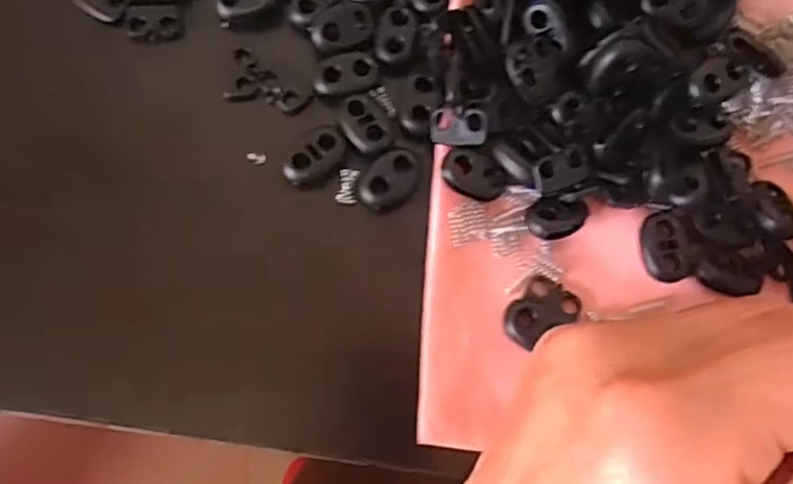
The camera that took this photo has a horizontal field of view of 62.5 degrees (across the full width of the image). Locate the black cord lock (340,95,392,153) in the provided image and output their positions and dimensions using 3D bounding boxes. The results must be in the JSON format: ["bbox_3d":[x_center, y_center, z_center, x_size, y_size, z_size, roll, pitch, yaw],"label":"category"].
[{"bbox_3d":[-0.010,-0.038,0.209,0.013,0.005,0.020,-37,80,-10],"label":"black cord lock"}]

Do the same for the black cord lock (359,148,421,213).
[{"bbox_3d":[-0.003,-0.020,0.205,0.016,0.004,0.022,30,77,6],"label":"black cord lock"}]

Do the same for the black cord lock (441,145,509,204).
[{"bbox_3d":[0.025,-0.021,0.204,0.021,0.004,0.014,22,90,-12],"label":"black cord lock"}]

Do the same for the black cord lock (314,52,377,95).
[{"bbox_3d":[-0.016,-0.055,0.212,0.020,0.004,0.011,-7,76,-4],"label":"black cord lock"}]

